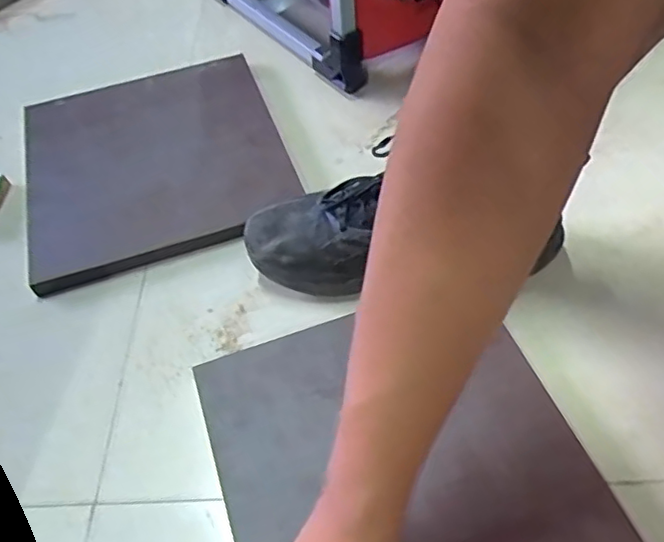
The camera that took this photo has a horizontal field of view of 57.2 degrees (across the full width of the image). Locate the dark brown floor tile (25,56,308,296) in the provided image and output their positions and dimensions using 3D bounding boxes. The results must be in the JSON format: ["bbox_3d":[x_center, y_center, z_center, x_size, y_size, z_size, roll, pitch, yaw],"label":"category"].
[{"bbox_3d":[-0.201,-0.130,0.686,0.281,0.025,0.295,-17,57,-11],"label":"dark brown floor tile"}]

